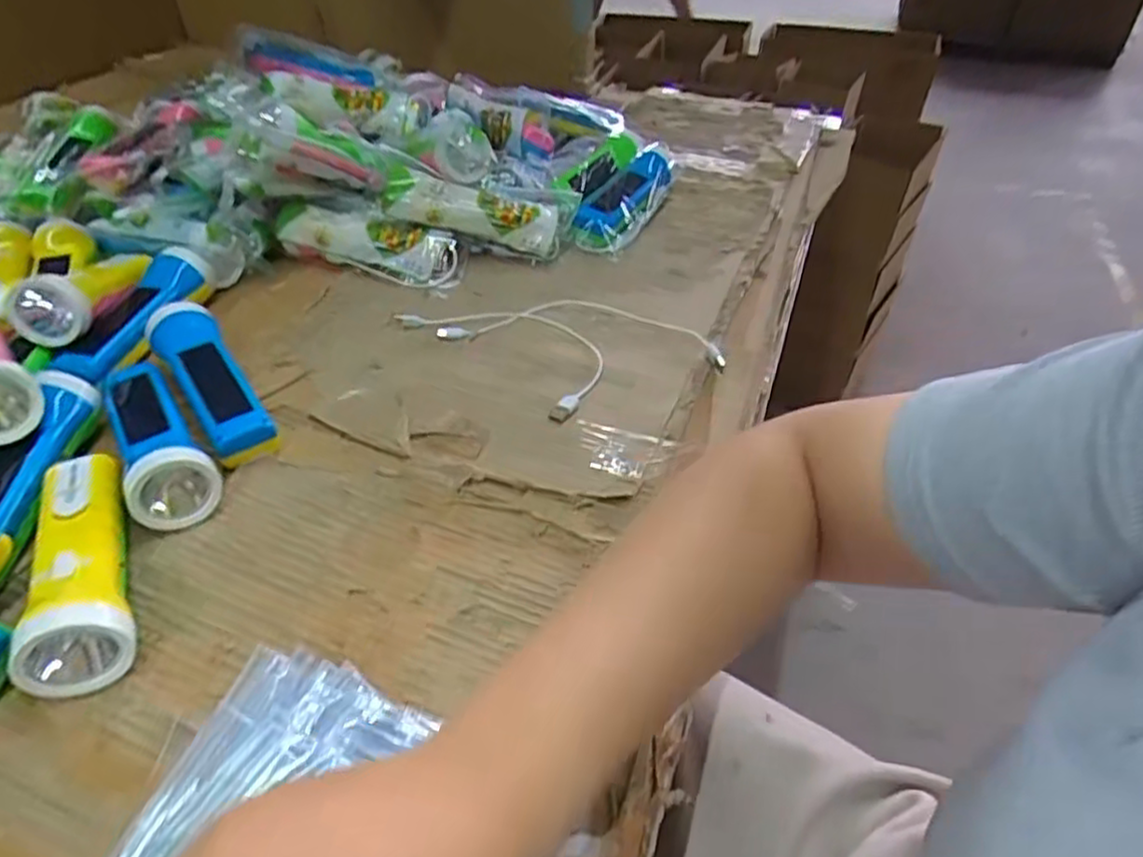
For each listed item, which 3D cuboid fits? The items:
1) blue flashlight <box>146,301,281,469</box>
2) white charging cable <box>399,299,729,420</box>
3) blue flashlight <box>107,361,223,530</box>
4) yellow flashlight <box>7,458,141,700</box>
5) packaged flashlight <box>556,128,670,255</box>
[{"bbox_3d":[-0.273,-0.036,0.543,0.049,0.054,0.166,-27,47,-28],"label":"blue flashlight"},{"bbox_3d":[-0.006,-0.083,0.619,0.242,0.009,0.170,31,49,31],"label":"white charging cable"},{"bbox_3d":[-0.290,0.005,0.496,0.051,0.055,0.162,-24,46,-27],"label":"blue flashlight"},{"bbox_3d":[-0.286,0.076,0.415,0.052,0.051,0.161,-19,44,-21],"label":"yellow flashlight"},{"bbox_3d":[0.045,-0.262,0.789,0.103,0.054,0.198,15,42,17],"label":"packaged flashlight"}]

